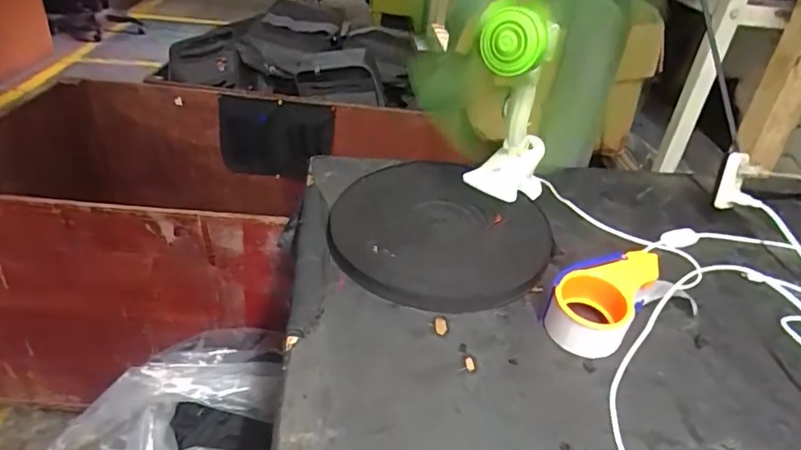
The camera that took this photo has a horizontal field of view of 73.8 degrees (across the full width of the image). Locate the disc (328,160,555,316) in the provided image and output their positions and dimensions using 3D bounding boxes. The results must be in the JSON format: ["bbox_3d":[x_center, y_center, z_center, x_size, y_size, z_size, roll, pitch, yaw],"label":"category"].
[{"bbox_3d":[0.045,0.007,0.698,0.277,0.036,0.277,4,34,-3],"label":"disc"}]

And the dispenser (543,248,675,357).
[{"bbox_3d":[0.227,0.080,0.591,0.158,0.062,0.086,-25,45,-37],"label":"dispenser"}]

